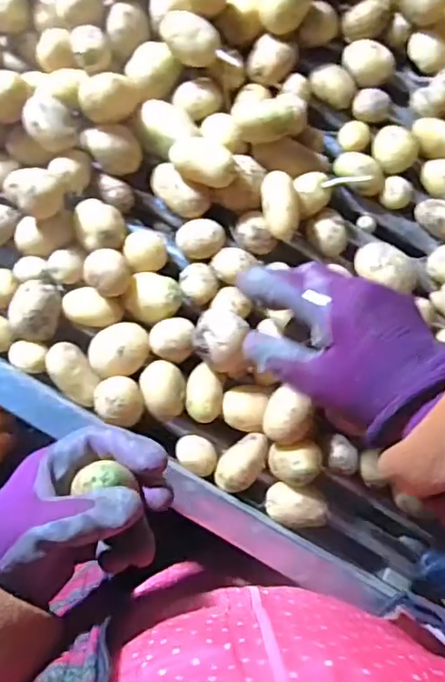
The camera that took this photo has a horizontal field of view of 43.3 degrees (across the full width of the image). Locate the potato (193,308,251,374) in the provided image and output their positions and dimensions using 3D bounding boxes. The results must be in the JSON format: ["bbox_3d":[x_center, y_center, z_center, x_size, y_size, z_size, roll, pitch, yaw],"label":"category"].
[{"bbox_3d":[0.000,0.000,0.429,0.042,0.036,0.044,2,81,-3],"label":"potato"}]

